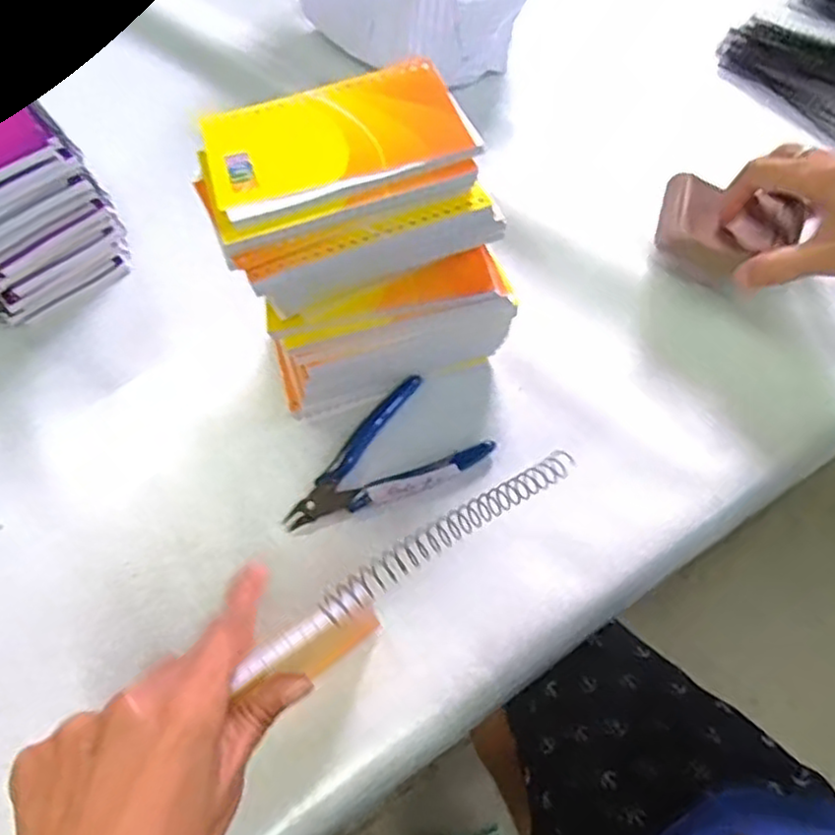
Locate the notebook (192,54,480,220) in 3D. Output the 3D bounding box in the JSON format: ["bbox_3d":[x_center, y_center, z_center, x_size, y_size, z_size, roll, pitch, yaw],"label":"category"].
[{"bbox_3d":[-0.042,-0.146,0.362,0.129,0.005,0.085,-19,59,-8],"label":"notebook"}]

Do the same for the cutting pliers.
[{"bbox_3d":[-0.025,0.027,0.415,0.119,0.011,0.072,-35,63,-17],"label":"cutting pliers"}]

